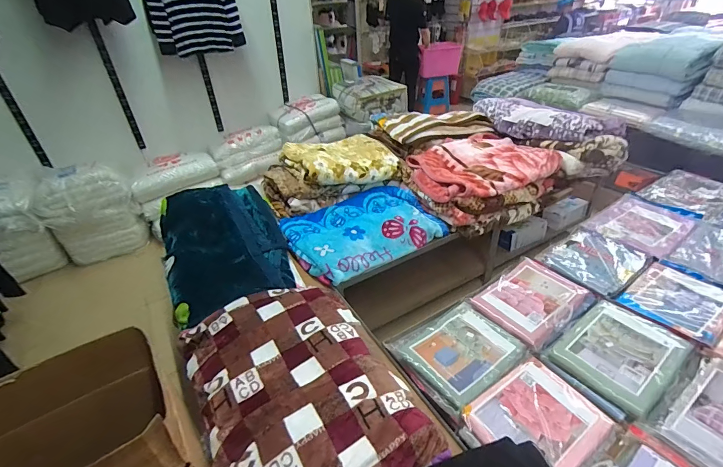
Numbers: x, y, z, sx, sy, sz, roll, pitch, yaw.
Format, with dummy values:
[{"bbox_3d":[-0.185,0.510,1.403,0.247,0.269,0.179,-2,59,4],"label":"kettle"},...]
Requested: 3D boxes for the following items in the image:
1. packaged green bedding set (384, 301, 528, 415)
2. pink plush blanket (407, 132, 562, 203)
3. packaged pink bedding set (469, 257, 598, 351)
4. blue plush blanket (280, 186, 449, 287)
[{"bbox_3d":[0.308,0.366,1.174,0.342,0.054,0.309,-25,40,-29],"label":"packaged green bedding set"},{"bbox_3d":[0.624,-0.359,1.859,0.722,0.103,0.437,-19,37,-21],"label":"pink plush blanket"},{"bbox_3d":[0.619,0.236,1.311,0.354,0.049,0.282,-26,40,-29],"label":"packaged pink bedding set"},{"bbox_3d":[-0.001,-0.030,1.737,0.665,0.093,0.475,-22,39,-25],"label":"blue plush blanket"}]

